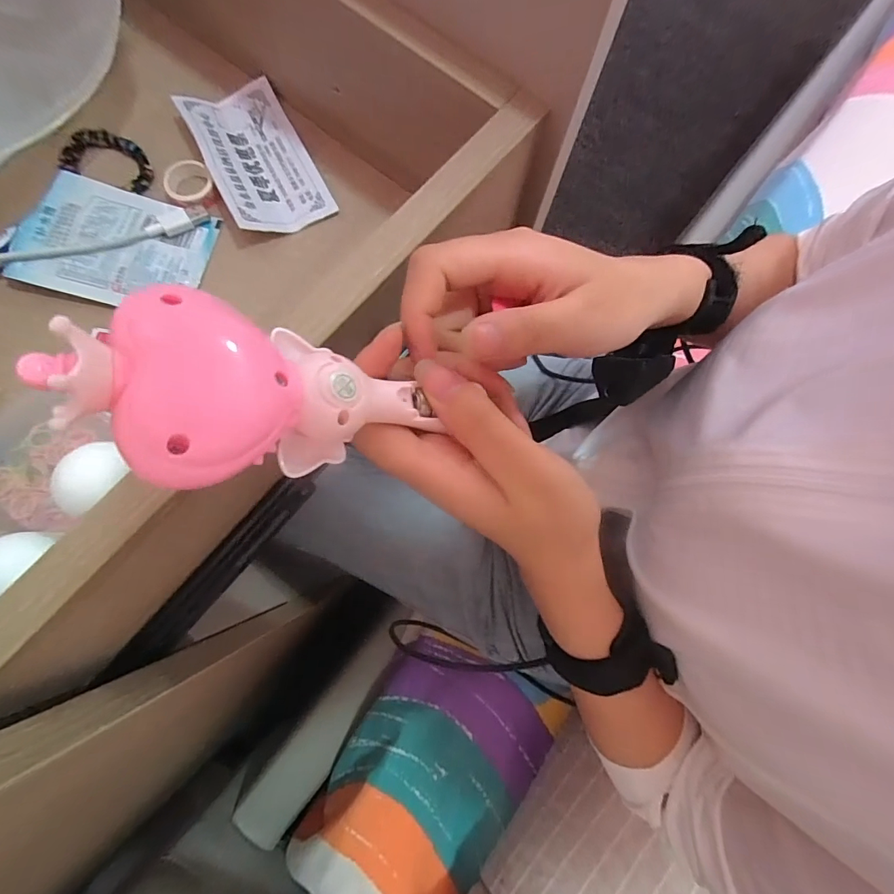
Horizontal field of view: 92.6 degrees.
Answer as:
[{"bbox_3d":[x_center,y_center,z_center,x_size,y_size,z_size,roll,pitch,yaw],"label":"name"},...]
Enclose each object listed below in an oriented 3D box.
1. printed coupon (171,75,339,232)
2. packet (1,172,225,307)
[{"bbox_3d":[-0.127,-0.195,0.286,0.063,0.016,0.112,-28,80,-7],"label":"printed coupon"},{"bbox_3d":[-0.205,-0.127,0.266,0.099,0.019,0.077,11,78,1],"label":"packet"}]

